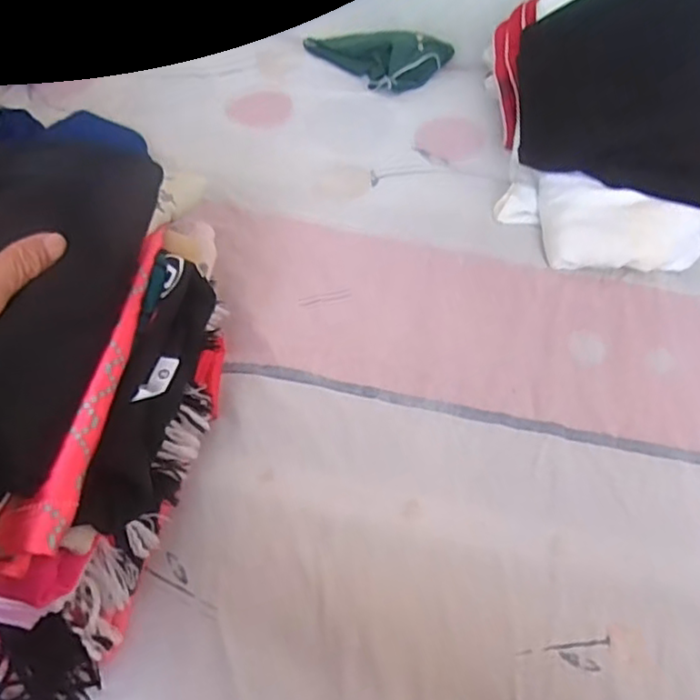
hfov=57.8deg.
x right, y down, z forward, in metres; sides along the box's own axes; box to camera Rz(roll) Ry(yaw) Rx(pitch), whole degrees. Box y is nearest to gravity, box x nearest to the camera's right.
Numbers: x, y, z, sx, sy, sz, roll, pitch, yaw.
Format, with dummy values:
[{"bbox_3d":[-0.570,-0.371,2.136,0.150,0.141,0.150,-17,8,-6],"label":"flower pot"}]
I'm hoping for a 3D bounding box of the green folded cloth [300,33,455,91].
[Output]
[{"bbox_3d":[0.053,-0.450,0.969,0.227,0.051,0.133,1,49,-6],"label":"green folded cloth"}]

